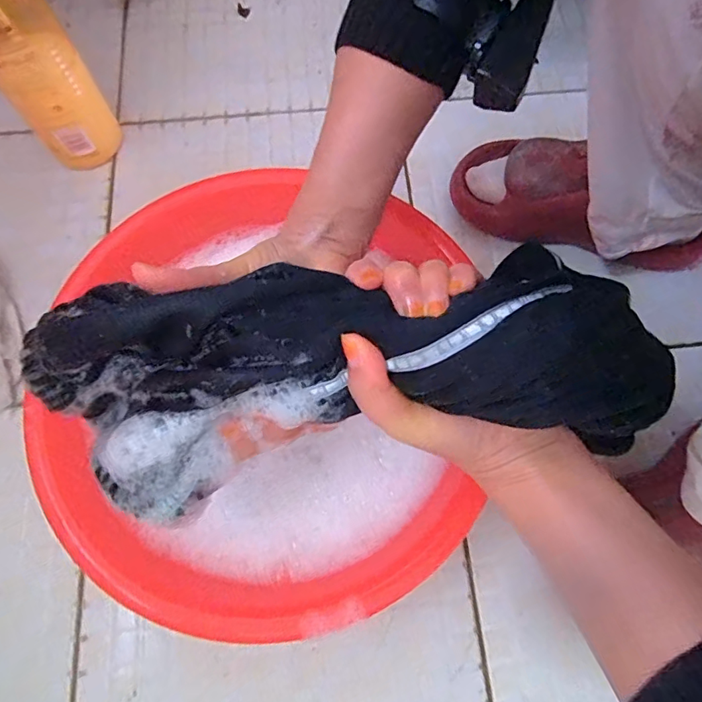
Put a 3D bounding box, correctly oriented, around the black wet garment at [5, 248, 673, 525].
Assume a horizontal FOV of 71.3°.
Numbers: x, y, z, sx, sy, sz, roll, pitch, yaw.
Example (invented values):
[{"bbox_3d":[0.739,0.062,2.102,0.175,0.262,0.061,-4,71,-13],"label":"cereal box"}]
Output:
[{"bbox_3d":[-0.015,0.013,0.233,0.293,0.061,0.105,-5,71,10],"label":"black wet garment"}]

